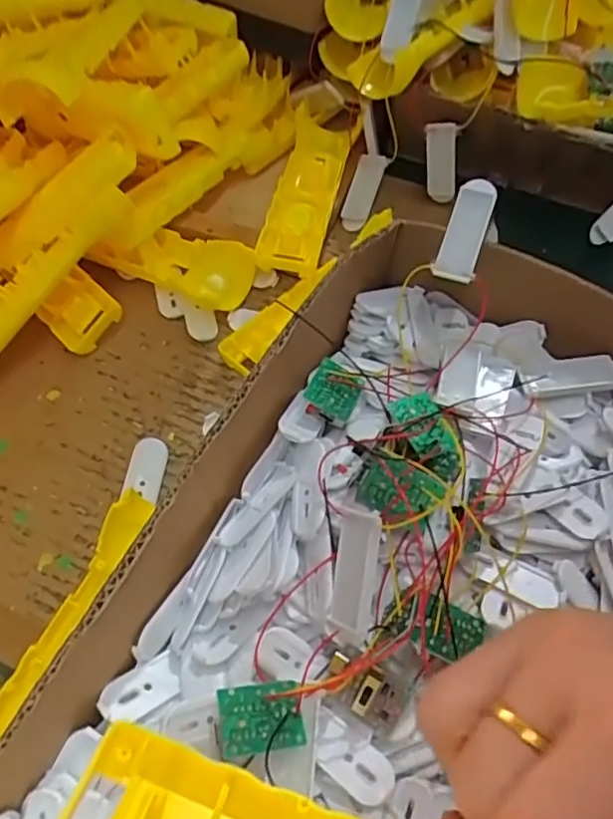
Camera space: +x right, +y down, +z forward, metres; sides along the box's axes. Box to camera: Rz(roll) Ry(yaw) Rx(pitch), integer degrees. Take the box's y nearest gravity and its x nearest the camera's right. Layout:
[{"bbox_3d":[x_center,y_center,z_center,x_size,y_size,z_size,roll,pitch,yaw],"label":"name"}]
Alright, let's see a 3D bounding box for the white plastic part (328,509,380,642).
[{"bbox_3d":[0.021,0.073,0.280,0.017,0.024,0.055,7,87,4],"label":"white plastic part"}]

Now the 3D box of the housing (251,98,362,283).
[{"bbox_3d":[0.002,-0.160,0.452,0.048,0.028,0.155,10,58,6],"label":"housing"}]

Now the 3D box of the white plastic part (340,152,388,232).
[{"bbox_3d":[0.043,-0.165,0.470,0.021,0.013,0.059,17,73,10],"label":"white plastic part"}]

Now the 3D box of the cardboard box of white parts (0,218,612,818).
[{"bbox_3d":[0.033,0.109,0.265,0.234,0.090,0.420,25,61,14],"label":"cardboard box of white parts"}]

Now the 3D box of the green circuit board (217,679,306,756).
[{"bbox_3d":[-0.019,0.126,0.258,0.035,0.007,0.028,6,51,-23],"label":"green circuit board"}]

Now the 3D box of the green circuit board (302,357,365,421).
[{"bbox_3d":[0.015,-0.011,0.324,0.026,0.005,0.032,29,52,-2],"label":"green circuit board"}]

